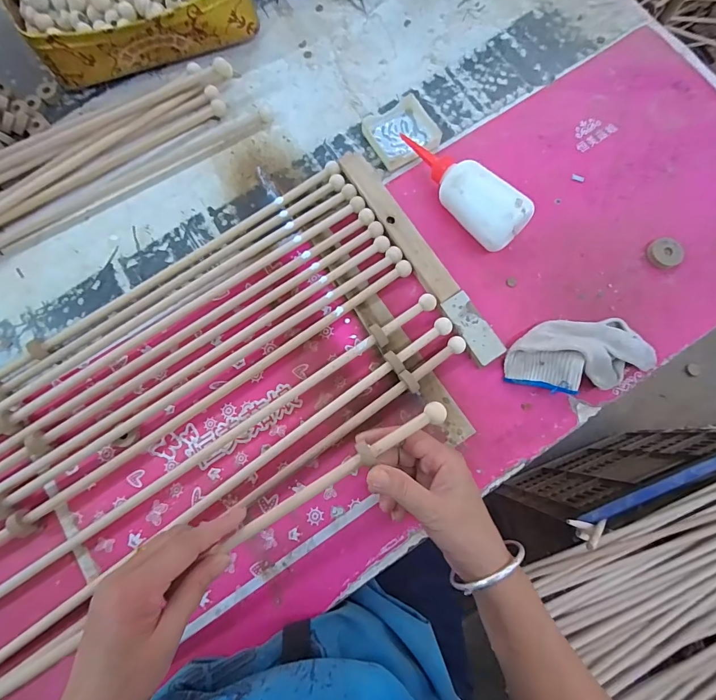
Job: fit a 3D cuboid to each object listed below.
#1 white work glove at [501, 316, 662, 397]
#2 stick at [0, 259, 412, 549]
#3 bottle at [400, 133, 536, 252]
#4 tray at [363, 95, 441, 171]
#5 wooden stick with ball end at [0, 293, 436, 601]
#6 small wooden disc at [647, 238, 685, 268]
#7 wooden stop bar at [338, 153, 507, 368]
[{"bbox_3d":[0.231,0.006,0.402,0.143,0.038,0.078,2,77,1],"label":"white work glove"},{"bbox_3d":[-0.228,0.099,0.390,0.690,0.017,0.024,-35,79,-7],"label":"stick"},{"bbox_3d":[0.114,-0.190,0.436,0.052,0.059,0.176,-36,79,-7],"label":"bottle"},{"bbox_3d":[0.052,-0.271,0.475,0.077,0.017,0.082,-28,79,-5],"label":"tray"},{"bbox_3d":[-0.201,0.137,0.387,0.685,0.017,0.018,-34,79,-7],"label":"wooden stick with ball end"},{"bbox_3d":[0.352,-0.111,0.438,0.033,0.010,0.034,0,77,1],"label":"small wooden disc"},{"bbox_3d":[0.066,-0.109,0.435,0.032,0.018,0.289,-33,79,-7],"label":"wooden stop bar"}]

